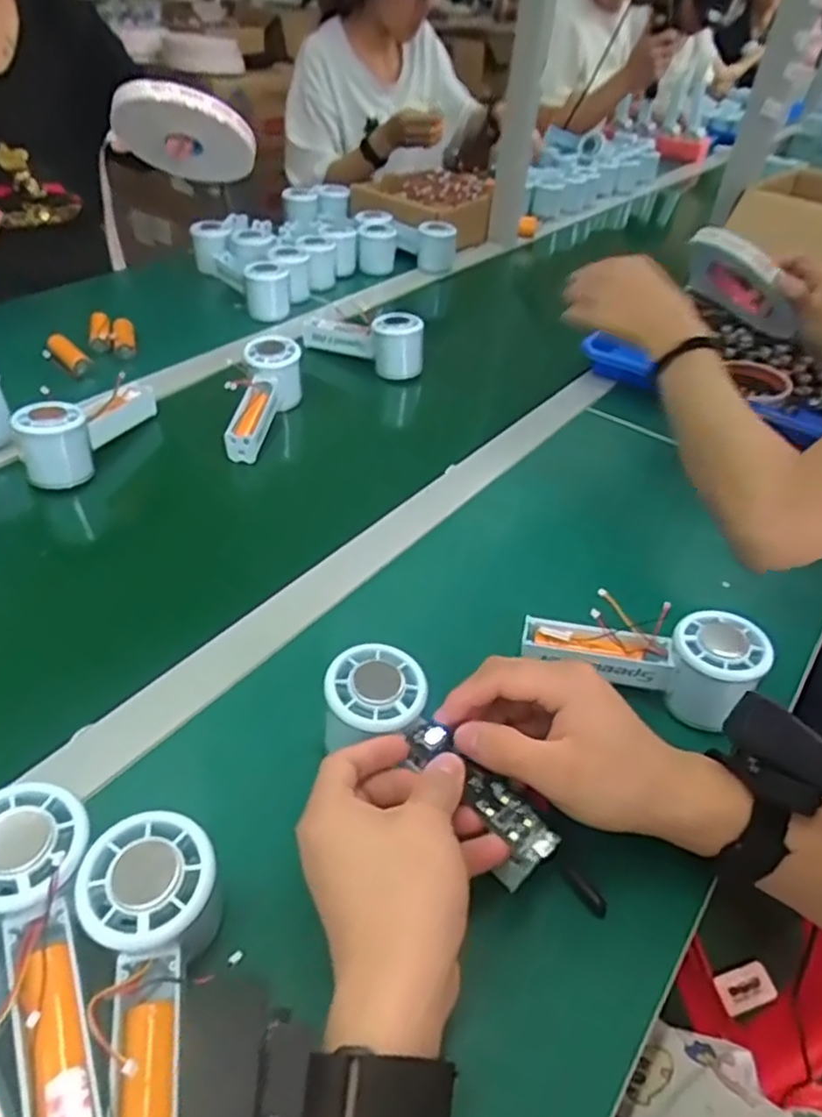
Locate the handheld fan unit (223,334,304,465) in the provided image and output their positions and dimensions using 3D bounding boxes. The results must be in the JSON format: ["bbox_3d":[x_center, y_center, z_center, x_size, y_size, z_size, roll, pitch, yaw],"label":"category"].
[{"bbox_3d":[-0.153,-0.159,0.701,0.051,0.070,0.152,11,55,7],"label":"handheld fan unit"}]

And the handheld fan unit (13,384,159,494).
[{"bbox_3d":[-0.296,-0.128,0.648,0.047,0.064,0.148,11,41,7],"label":"handheld fan unit"}]

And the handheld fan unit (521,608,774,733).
[{"bbox_3d":[0.151,0.058,0.467,0.144,0.056,0.053,19,43,15],"label":"handheld fan unit"}]

